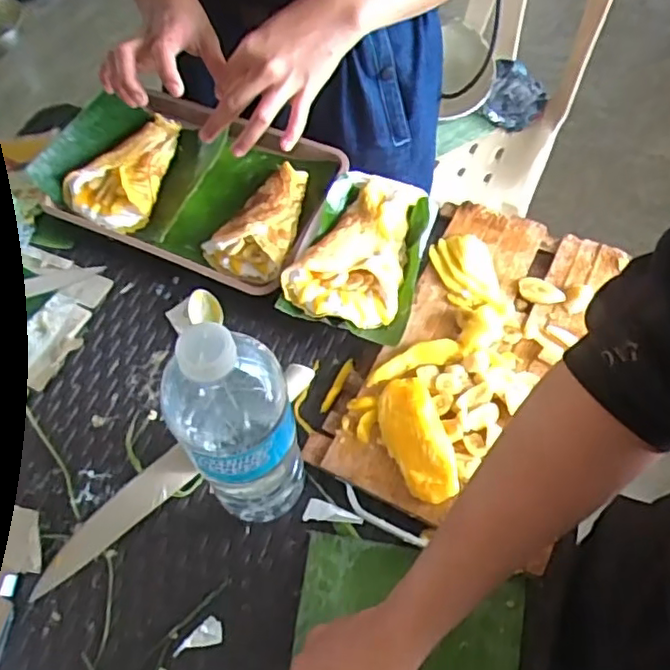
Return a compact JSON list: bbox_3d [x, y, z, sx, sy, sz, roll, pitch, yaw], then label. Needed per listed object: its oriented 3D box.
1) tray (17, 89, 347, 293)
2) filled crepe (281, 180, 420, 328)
[{"bbox_3d":[-0.156,-0.173,0.706,0.316,0.044,0.203,22,65,12],"label":"tray"},{"bbox_3d":[0.024,-0.093,0.643,0.105,0.029,0.175,17,64,10],"label":"filled crepe"}]

